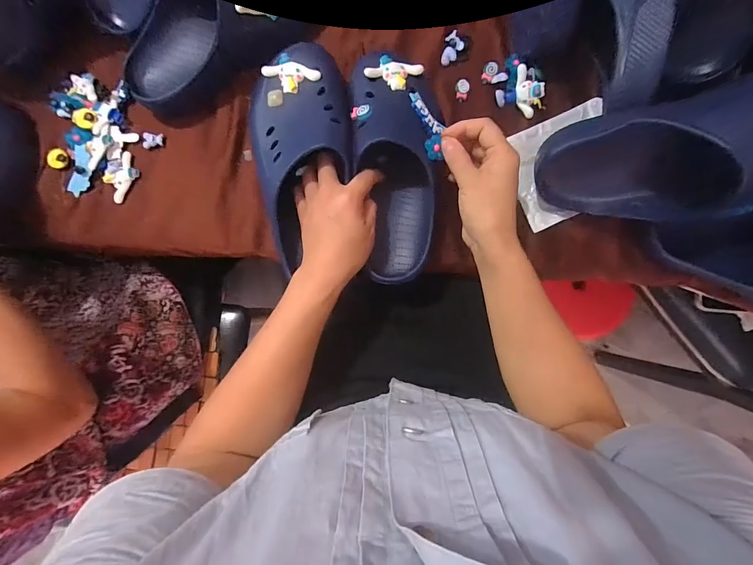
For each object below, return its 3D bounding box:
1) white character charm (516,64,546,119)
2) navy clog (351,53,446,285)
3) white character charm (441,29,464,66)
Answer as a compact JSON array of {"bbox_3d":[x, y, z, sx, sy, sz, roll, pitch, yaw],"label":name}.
[{"bbox_3d":[0.183,-0.228,0.430,0.028,0.017,0.055,-4,87,3],"label":"white character charm"},{"bbox_3d":[0.025,-0.125,0.406,0.093,0.091,0.241,-3,95,3],"label":"navy clog"},{"bbox_3d":[0.094,-0.287,0.441,0.023,0.009,0.040,12,88,3],"label":"white character charm"}]

